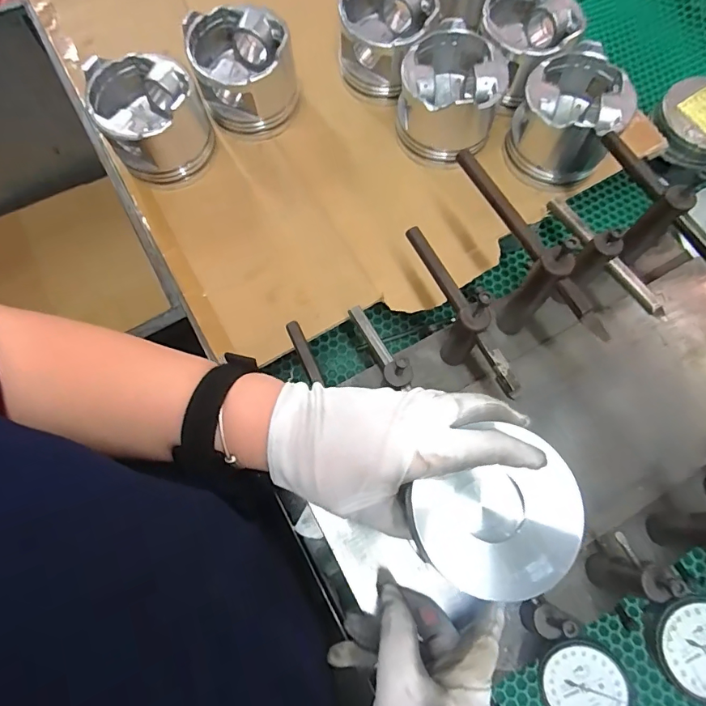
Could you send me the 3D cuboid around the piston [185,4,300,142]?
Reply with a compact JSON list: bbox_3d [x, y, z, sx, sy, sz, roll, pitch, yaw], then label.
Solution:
[{"bbox_3d":[-0.111,-0.289,0.485,0.101,0.086,0.099,-9,73,-3],"label":"piston"}]

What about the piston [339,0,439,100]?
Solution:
[{"bbox_3d":[0.035,-0.339,0.505,0.099,0.089,0.098,15,73,5],"label":"piston"}]

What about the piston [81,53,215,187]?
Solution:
[{"bbox_3d":[-0.198,-0.232,0.465,0.097,0.091,0.099,0,73,0],"label":"piston"}]

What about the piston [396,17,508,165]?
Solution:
[{"bbox_3d":[0.099,-0.262,0.481,0.096,0.091,0.097,0,73,0],"label":"piston"}]

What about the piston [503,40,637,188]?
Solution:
[{"bbox_3d":[0.218,-0.237,0.468,0.094,0.076,0.099,0,73,0],"label":"piston"}]

